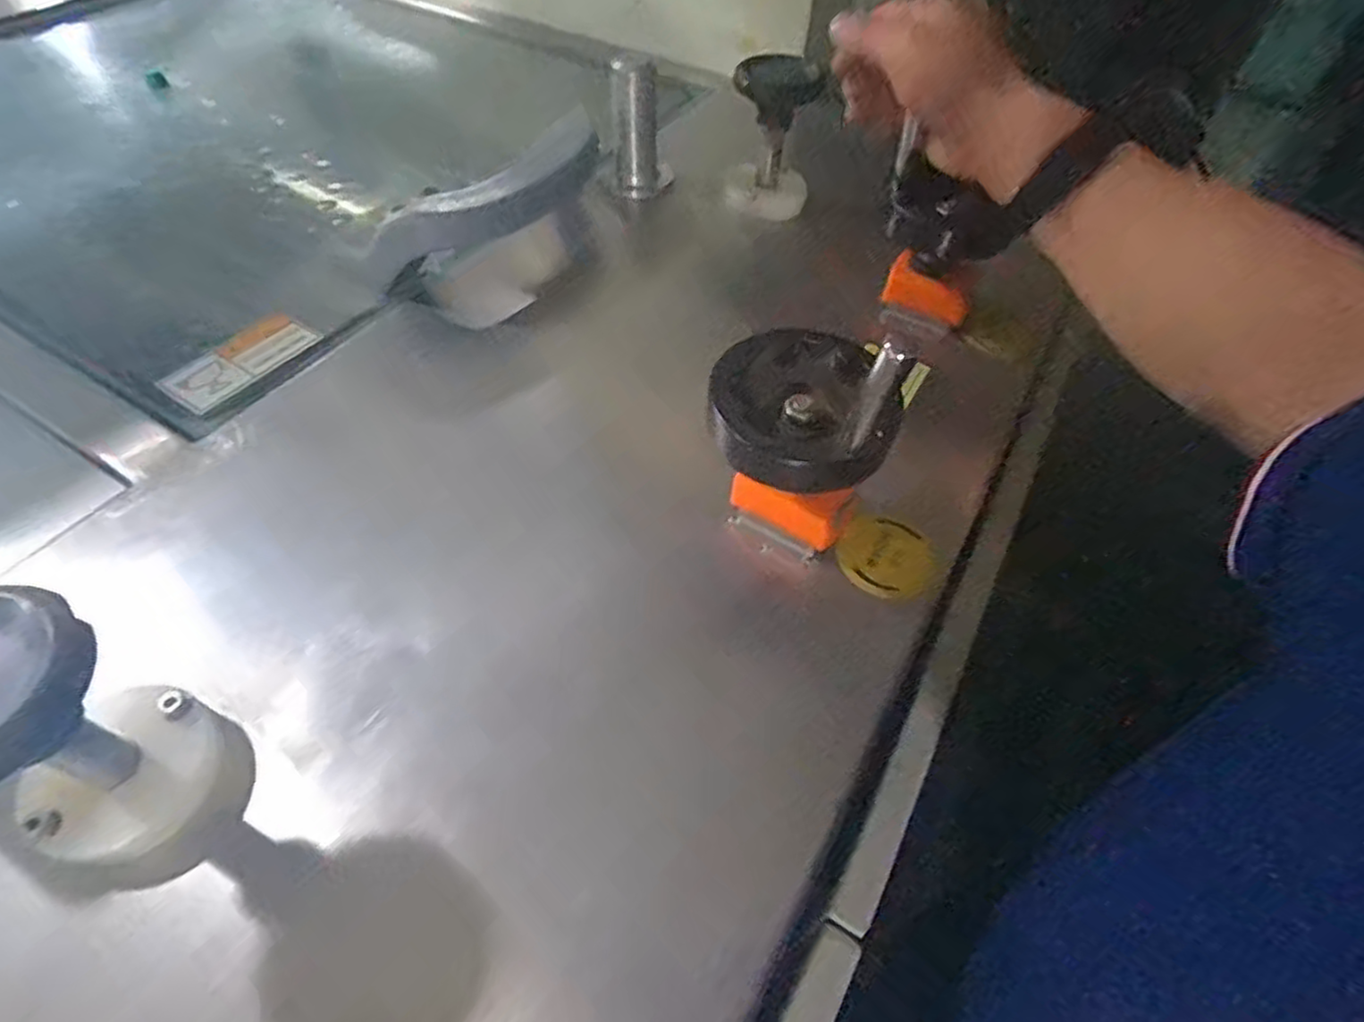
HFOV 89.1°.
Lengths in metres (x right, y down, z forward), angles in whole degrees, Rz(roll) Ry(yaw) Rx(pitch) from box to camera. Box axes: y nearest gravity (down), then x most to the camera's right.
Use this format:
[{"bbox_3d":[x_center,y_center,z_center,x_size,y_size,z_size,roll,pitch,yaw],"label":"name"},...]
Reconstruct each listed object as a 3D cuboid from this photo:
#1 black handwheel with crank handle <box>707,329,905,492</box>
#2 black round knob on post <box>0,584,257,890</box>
[{"bbox_3d":[0.061,-0.069,0.339,0.089,0.085,0.095,4,52,1],"label":"black handwheel with crank handle"},{"bbox_3d":[-0.235,0.089,0.267,0.091,0.109,0.076,23,54,15],"label":"black round knob on post"}]

